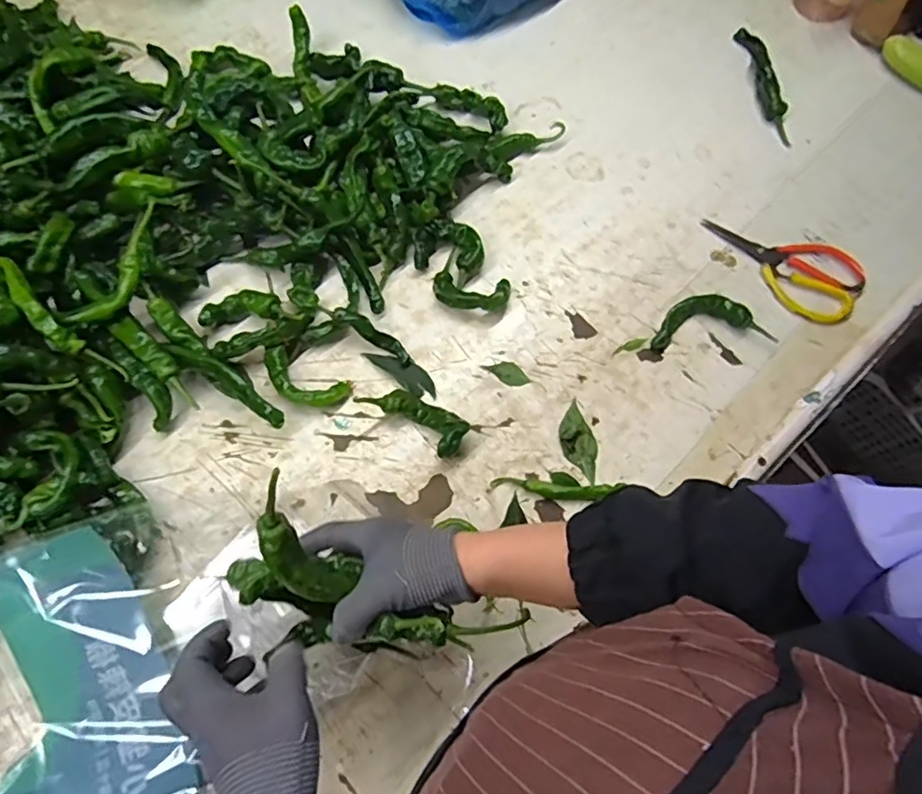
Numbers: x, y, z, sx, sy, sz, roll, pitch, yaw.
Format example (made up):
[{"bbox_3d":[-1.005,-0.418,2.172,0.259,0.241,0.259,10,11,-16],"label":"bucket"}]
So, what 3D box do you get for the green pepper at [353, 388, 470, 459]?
[{"bbox_3d":[-0.039,0.018,0.543,0.093,0.039,0.042,32,71,10],"label":"green pepper"}]

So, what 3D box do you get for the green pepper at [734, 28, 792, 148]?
[{"bbox_3d":[0.364,-0.380,0.725,0.027,0.020,0.173,-4,69,-3],"label":"green pepper"}]

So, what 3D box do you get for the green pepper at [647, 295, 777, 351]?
[{"bbox_3d":[0.247,-0.075,0.601,0.120,0.019,0.049,-6,69,-4],"label":"green pepper"}]

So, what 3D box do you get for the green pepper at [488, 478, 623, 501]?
[{"bbox_3d":[0.085,0.082,0.536,0.114,0.011,0.018,3,69,0],"label":"green pepper"}]

